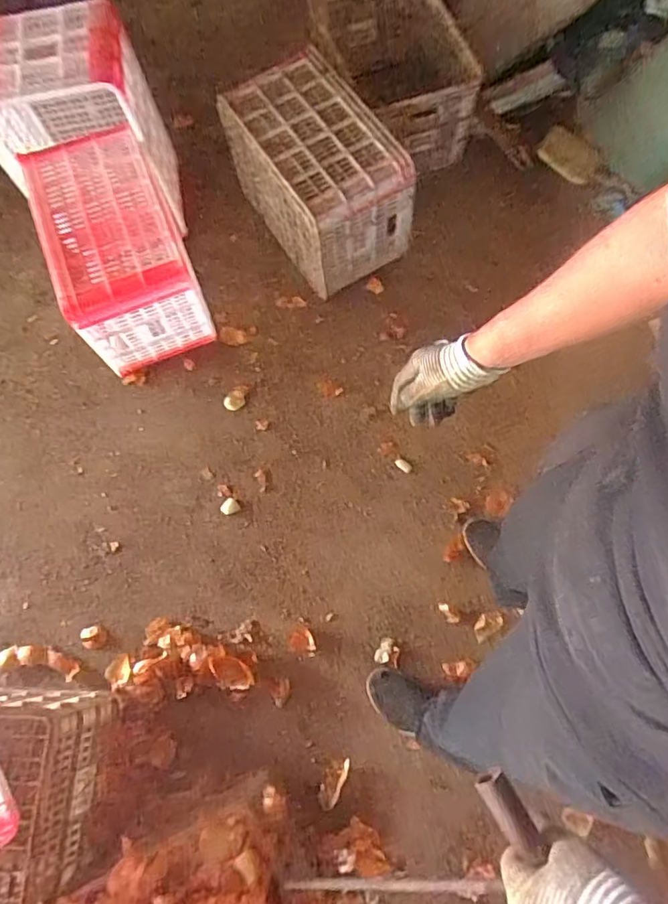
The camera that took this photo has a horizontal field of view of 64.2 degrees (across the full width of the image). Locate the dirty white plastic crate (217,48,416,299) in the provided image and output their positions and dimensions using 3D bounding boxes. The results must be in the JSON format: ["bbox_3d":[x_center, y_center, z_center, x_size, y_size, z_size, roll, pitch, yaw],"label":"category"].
[{"bbox_3d":[-0.055,-0.801,1.553,0.349,0.321,0.554,-30,74,-4],"label":"dirty white plastic crate"}]

